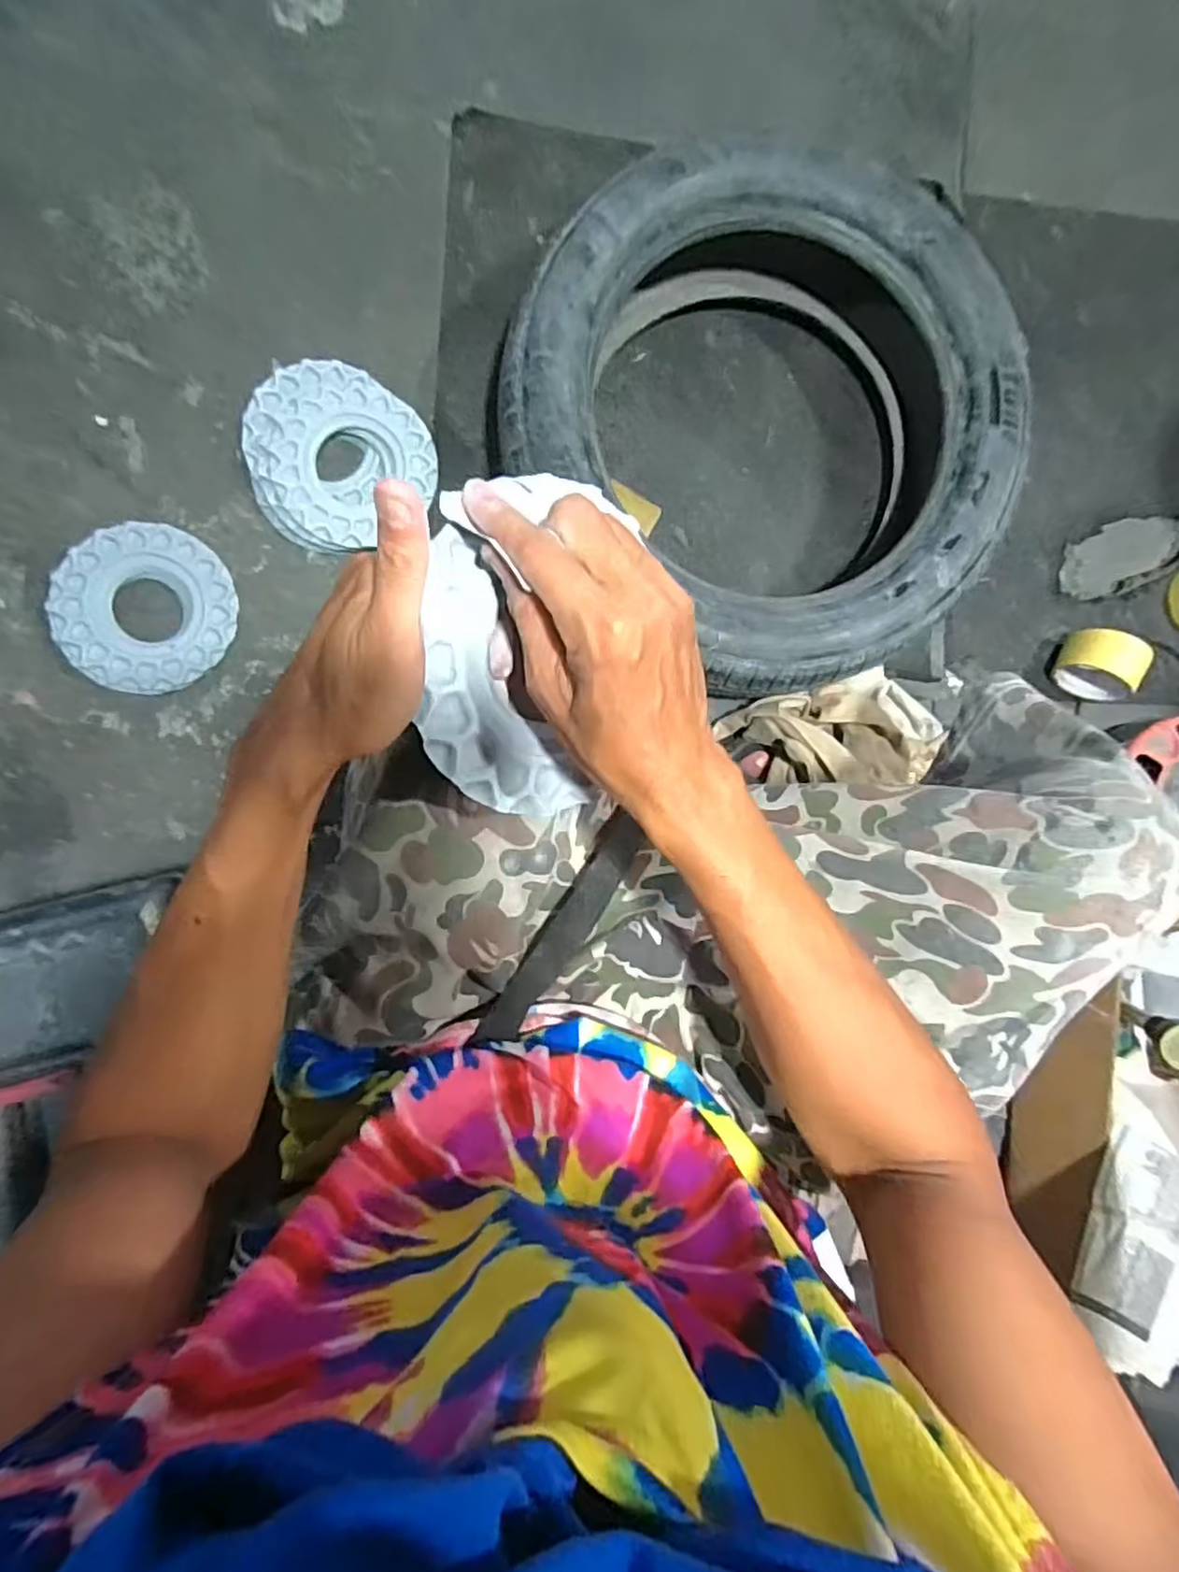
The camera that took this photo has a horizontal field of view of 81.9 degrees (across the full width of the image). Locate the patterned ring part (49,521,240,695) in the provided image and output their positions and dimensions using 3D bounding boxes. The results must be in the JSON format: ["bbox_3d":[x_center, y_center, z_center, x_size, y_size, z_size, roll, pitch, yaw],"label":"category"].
[{"bbox_3d":[-0.456,-0.184,0.709,0.167,0.043,0.167,-1,95,-7],"label":"patterned ring part"}]

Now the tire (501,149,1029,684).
[{"bbox_3d":[0.180,-0.365,0.691,0.442,0.153,0.475,-1,95,-7],"label":"tire"}]

